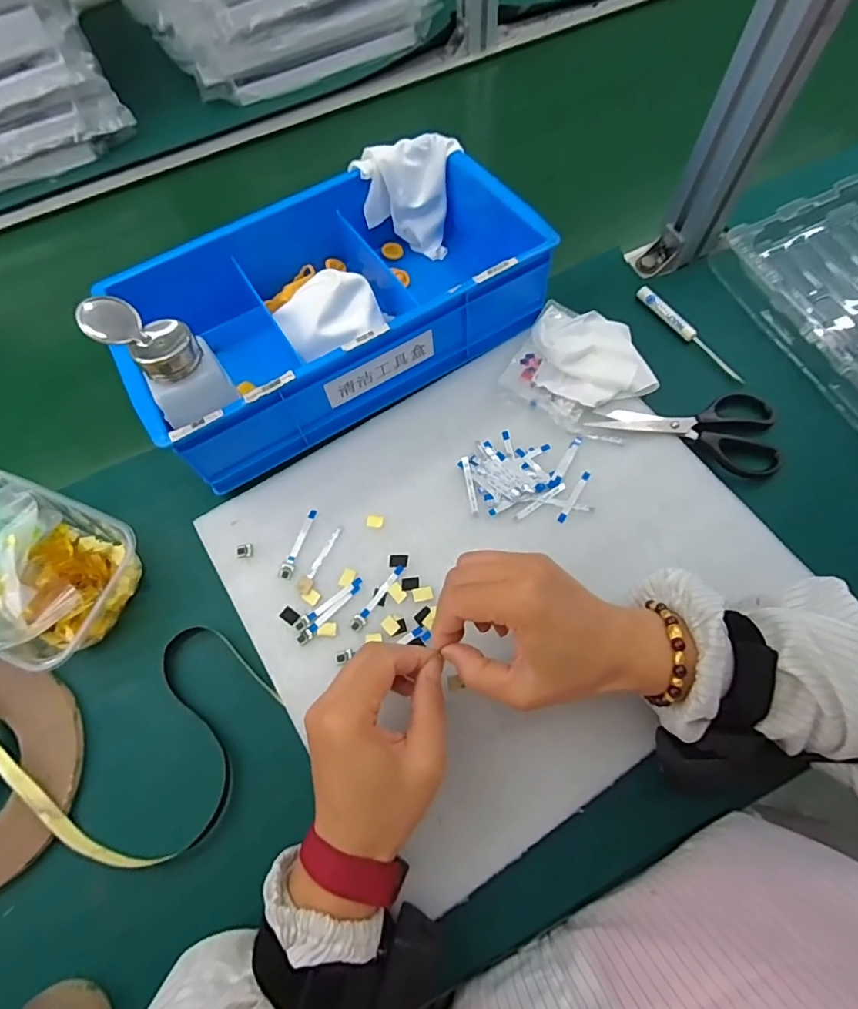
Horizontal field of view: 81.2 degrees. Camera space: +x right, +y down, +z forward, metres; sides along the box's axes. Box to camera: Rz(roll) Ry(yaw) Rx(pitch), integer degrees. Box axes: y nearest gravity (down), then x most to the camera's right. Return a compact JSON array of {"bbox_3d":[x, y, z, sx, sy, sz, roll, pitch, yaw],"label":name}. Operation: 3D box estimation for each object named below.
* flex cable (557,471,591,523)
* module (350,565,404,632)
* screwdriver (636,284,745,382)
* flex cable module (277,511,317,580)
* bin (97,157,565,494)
[{"bbox_3d":[0.118,-0.007,0.406,0.007,0.004,0.049,30,72,14],"label":"flex cable"},{"bbox_3d":[-0.039,0.071,0.383,0.009,0.004,0.059,35,74,16],"label":"module"},{"bbox_3d":[0.242,-0.159,0.465,0.009,0.015,0.127,-34,70,-11],"label":"screwdriver"},{"bbox_3d":[-0.106,0.031,0.403,0.011,0.004,0.060,14,69,9],"label":"flex cable module"},{"bbox_3d":[-0.087,-0.188,0.448,0.340,0.086,0.207,-30,69,-9],"label":"bin"}]

